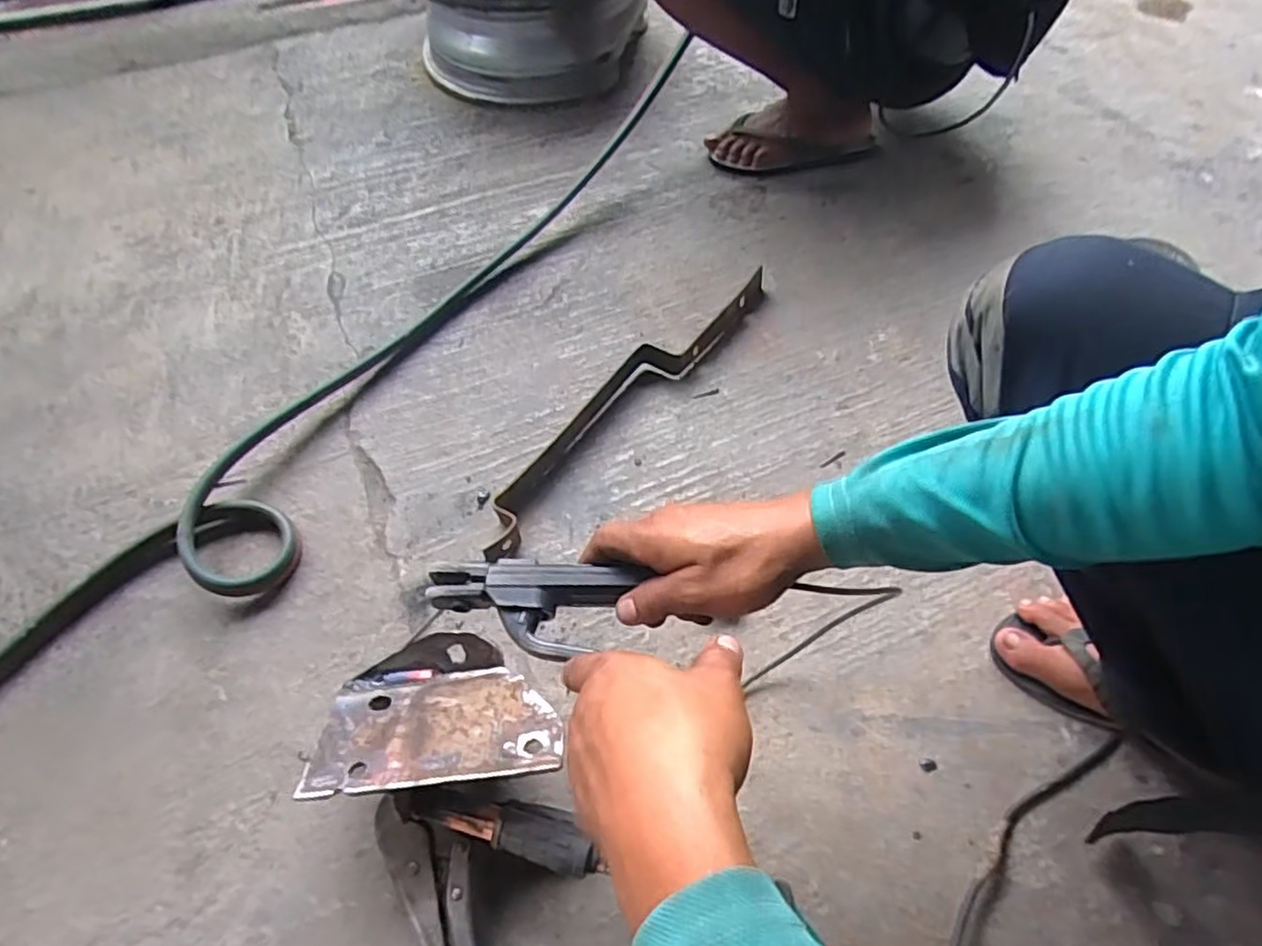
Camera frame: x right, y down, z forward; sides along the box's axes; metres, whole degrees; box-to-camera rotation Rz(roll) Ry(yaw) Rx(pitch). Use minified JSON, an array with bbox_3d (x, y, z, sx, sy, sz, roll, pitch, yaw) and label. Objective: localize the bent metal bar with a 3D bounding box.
[{"bbox_3d":[-0.002,-0.094,0.763,0.077,0.041,0.489,33,64,20],"label":"bent metal bar"}]

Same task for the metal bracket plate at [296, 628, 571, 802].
[{"bbox_3d":[-0.147,0.179,0.516,0.184,0.030,0.115,-6,31,1],"label":"metal bracket plate"}]

